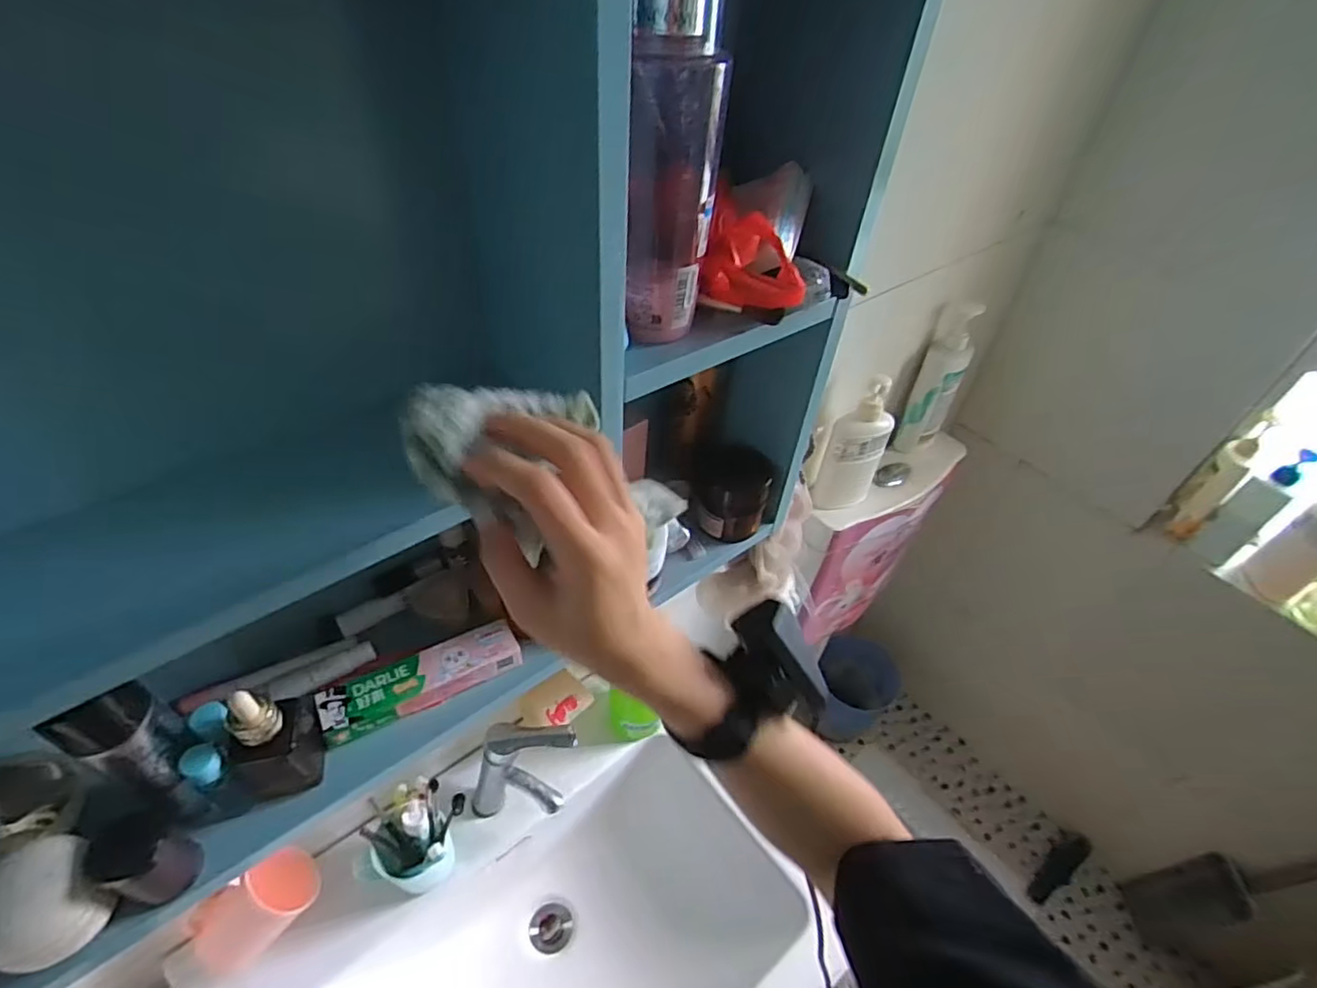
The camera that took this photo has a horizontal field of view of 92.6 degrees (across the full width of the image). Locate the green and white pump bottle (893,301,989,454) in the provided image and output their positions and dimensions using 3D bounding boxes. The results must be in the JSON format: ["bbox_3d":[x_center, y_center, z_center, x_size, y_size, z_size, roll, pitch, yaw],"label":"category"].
[{"bbox_3d":[0.460,-0.183,1.031,0.069,0.248,0.082,20,47,15],"label":"green and white pump bottle"}]

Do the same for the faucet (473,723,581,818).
[{"bbox_3d":[-0.168,0.346,0.791,0.115,0.145,0.090,12,45,7],"label":"faucet"}]

